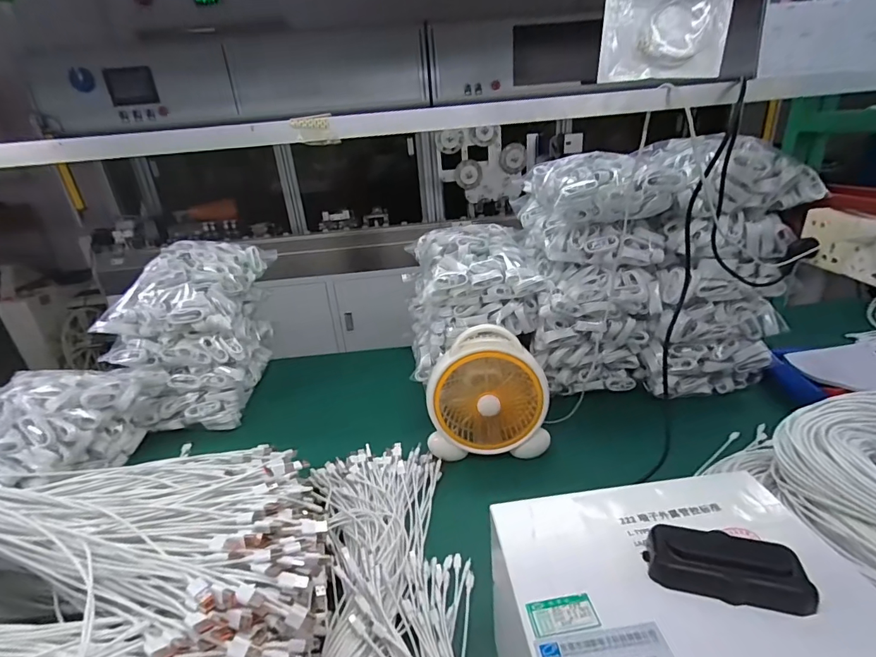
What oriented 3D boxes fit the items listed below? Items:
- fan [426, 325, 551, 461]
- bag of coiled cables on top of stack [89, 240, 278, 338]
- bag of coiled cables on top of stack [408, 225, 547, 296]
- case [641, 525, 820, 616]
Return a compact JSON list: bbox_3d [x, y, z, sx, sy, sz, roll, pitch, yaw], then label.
[{"bbox_3d":[0.085,0.108,0.802,0.210,0.216,0.133,-5,26,-1],"label":"fan"},{"bbox_3d":[-0.534,-0.106,0.969,0.245,0.118,0.319,-5,26,-1],"label":"bag of coiled cables on top of stack"},{"bbox_3d":[0.078,-0.166,0.965,0.248,0.078,0.309,-6,26,-4],"label":"bag of coiled cables on top of stack"},{"bbox_3d":[0.224,0.184,0.342,0.106,0.019,0.052,5,27,18],"label":"case"}]

